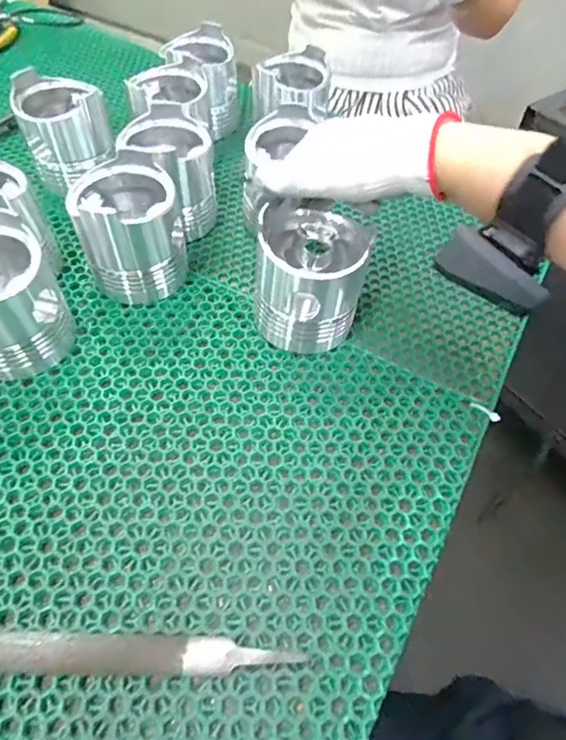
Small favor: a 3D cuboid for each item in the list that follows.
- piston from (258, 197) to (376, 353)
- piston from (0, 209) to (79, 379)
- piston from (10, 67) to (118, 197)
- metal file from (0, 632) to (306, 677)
[{"bbox_3d":[0.024,-0.078,0.397,0.083,0.086,0.085,6,56,1],"label":"piston"},{"bbox_3d":[-0.215,-0.056,0.366,0.085,0.092,0.086,-23,60,-17],"label":"piston"},{"bbox_3d":[-0.228,-0.249,0.503,0.081,0.085,0.081,-29,62,-20],"label":"piston"},{"bbox_3d":[-0.111,0.159,0.271,0.233,0.009,0.019,2,56,-1],"label":"metal file"}]

